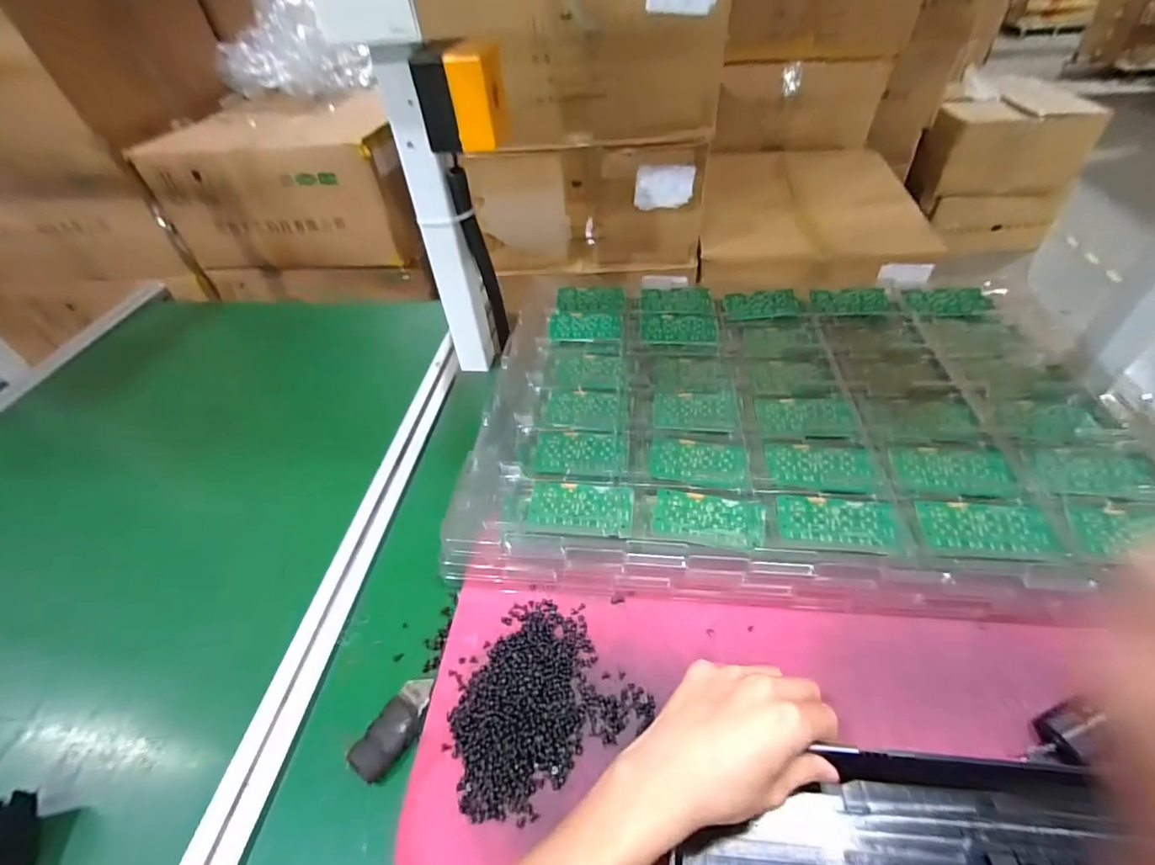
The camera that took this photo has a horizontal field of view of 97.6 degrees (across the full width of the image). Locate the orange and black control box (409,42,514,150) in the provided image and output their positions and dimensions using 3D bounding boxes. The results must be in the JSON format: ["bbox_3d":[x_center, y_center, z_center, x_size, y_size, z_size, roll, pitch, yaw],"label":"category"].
[{"bbox_3d":[-0.105,-0.310,0.464,0.075,0.081,0.055,-8,47,-2],"label":"orange and black control box"}]

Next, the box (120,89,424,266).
[{"bbox_3d":[-0.653,-0.629,1.239,0.502,0.261,0.459,-3,47,2],"label":"box"}]

